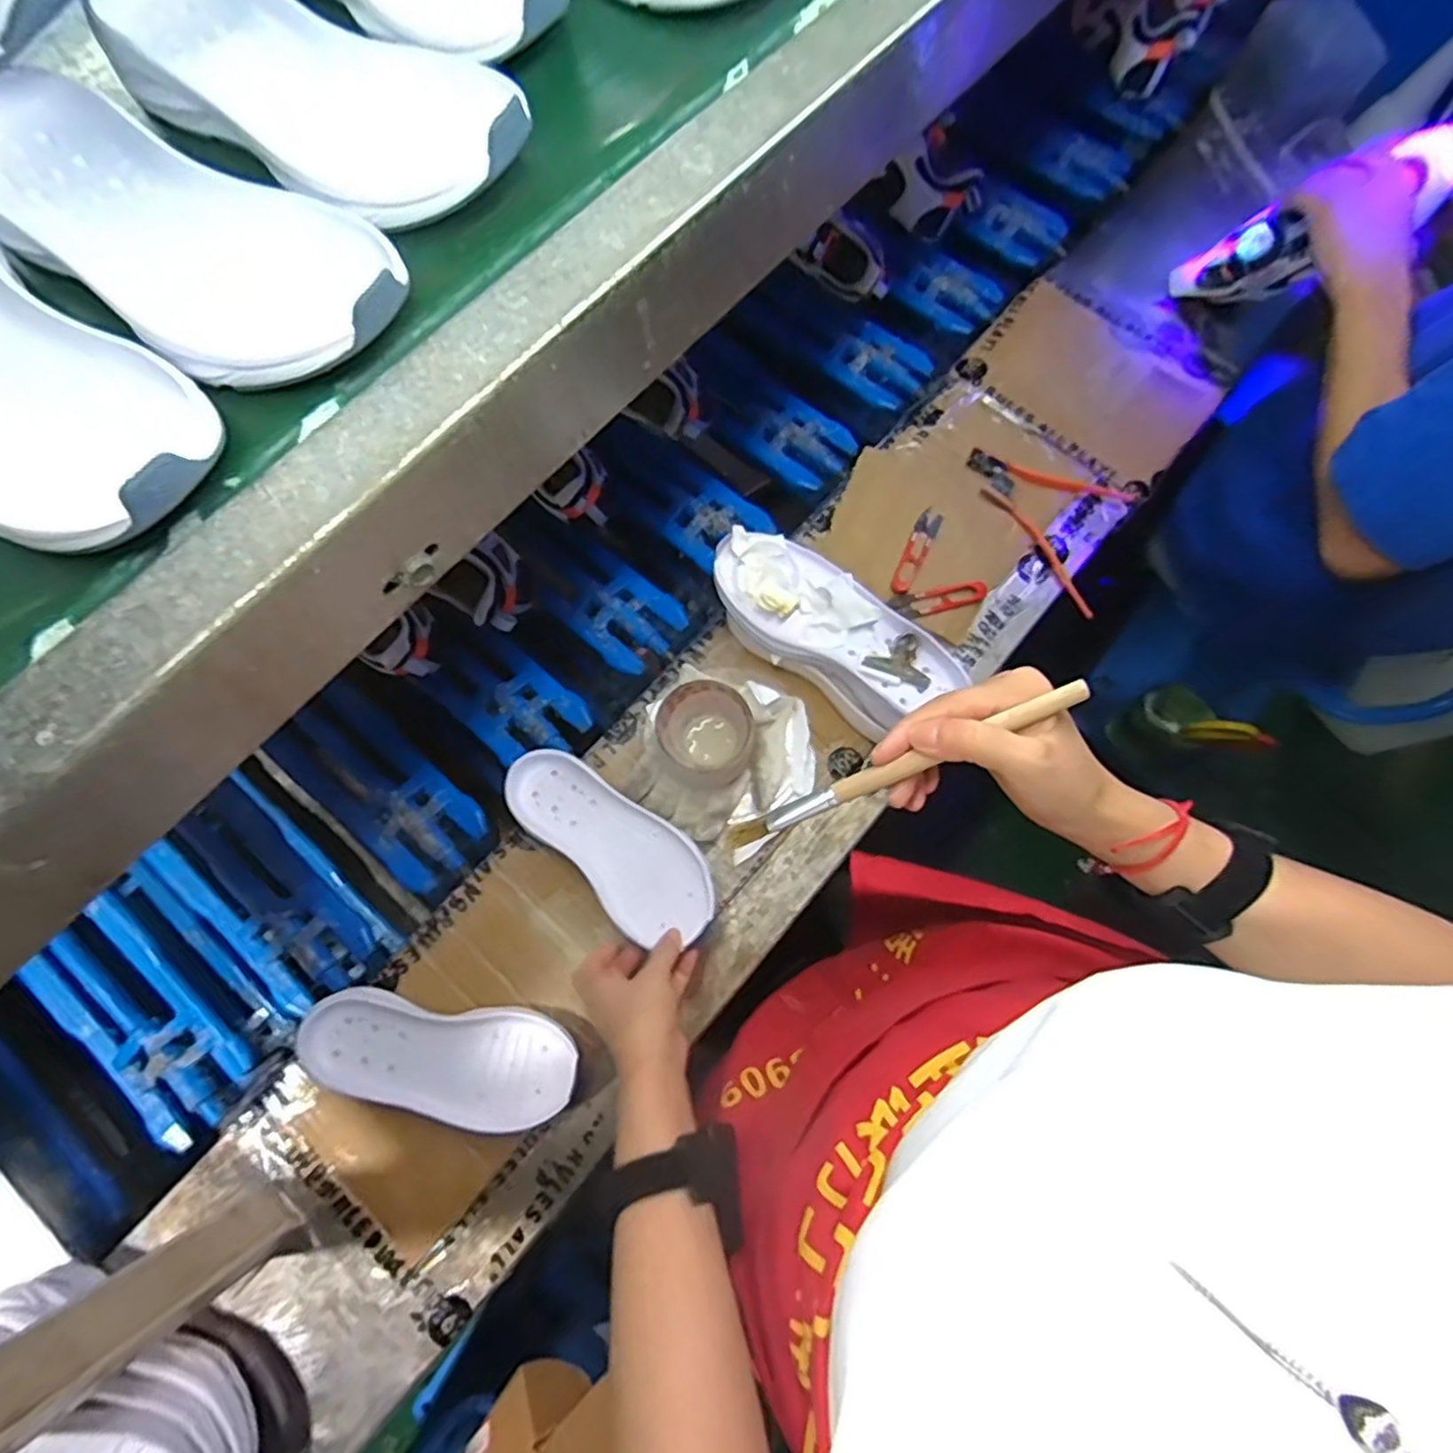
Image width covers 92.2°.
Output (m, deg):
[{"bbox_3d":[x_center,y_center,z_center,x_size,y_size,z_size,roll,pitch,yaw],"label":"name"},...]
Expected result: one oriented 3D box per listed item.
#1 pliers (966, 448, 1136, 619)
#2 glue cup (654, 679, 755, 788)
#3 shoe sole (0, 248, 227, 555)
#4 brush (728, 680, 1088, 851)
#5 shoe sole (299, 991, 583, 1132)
[{"bbox_3d":[0.308,-0.210,0.693,0.166,0.012,0.139,27,75,3],"label":"pliers"},{"bbox_3d":[-0.019,0.008,0.611,0.081,0.056,0.088,-34,81,-11],"label":"glue cup"},{"bbox_3d":[-0.290,-0.148,0.272,0.195,0.031,0.085,41,77,10],"label":"shoe sole"},{"bbox_3d":[0.087,0.022,0.357,0.192,0.009,0.012,-25,74,15],"label":"brush"},{"bbox_3d":[-0.227,0.265,0.558,0.214,0.032,0.085,8,75,-2],"label":"shoe sole"}]

